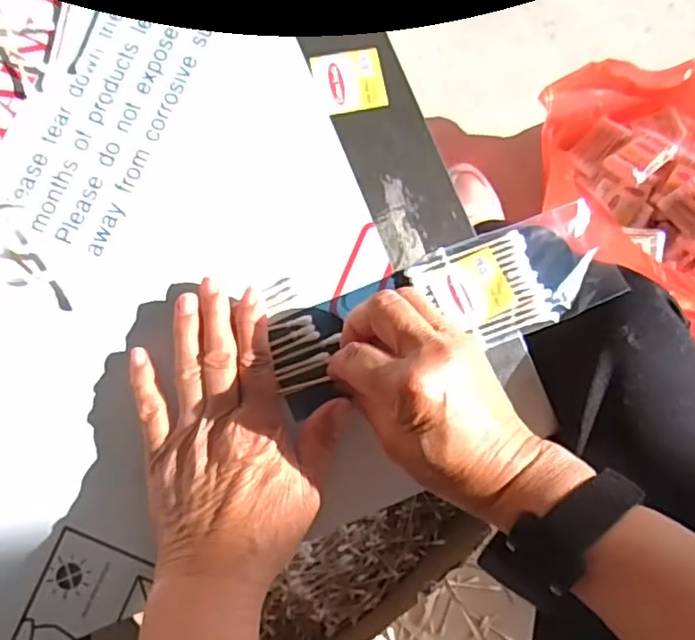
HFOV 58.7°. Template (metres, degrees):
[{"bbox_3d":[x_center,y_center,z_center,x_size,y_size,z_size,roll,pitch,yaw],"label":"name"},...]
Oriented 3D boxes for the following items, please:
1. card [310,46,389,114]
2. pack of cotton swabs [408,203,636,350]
[{"bbox_3d":[0.002,-0.153,0.394,0.043,0.004,0.040,-11,82,-4],"label":"card"},{"bbox_3d":[0.103,-0.026,0.373,0.113,0.013,0.065,-20,83,-5],"label":"pack of cotton swabs"}]

